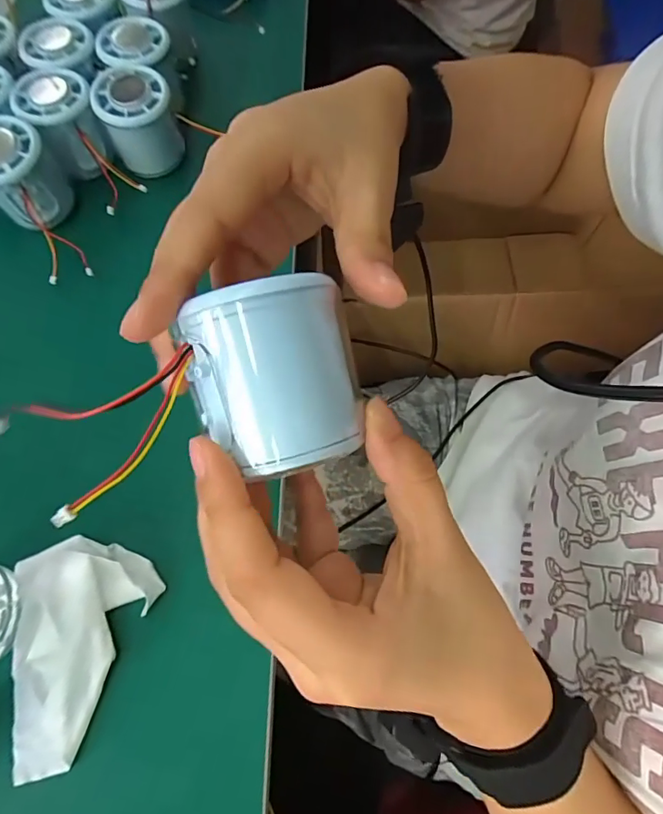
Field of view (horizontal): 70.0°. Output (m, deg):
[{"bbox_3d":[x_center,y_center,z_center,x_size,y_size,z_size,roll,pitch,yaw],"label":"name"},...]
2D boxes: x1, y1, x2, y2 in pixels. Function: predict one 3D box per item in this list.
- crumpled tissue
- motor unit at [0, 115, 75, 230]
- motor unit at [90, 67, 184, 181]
[{"bbox_3d":[-0.154,0.131,0.263,0.076,0.019,0.114,22,70,9],"label":"crumpled tissue"},{"bbox_3d":[-0.231,-0.170,0.352,0.054,0.059,0.054,0,68,0],"label":"motor unit"},{"bbox_3d":[-0.152,-0.228,0.379,0.054,0.060,0.056,0,68,0],"label":"motor unit"}]

